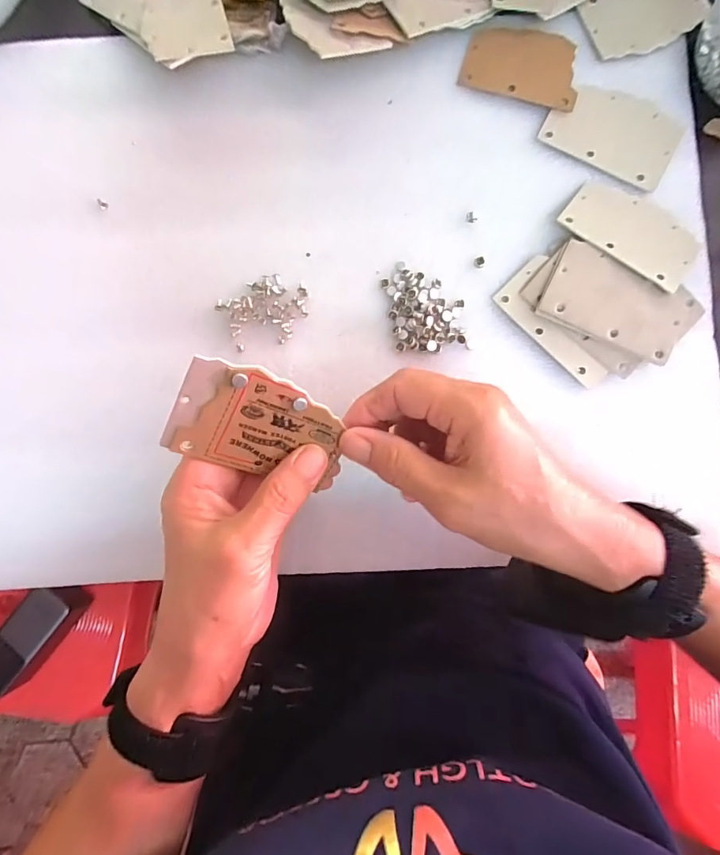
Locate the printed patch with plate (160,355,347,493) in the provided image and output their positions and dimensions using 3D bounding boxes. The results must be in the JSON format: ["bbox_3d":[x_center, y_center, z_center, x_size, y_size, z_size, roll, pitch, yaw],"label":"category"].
[{"bbox_3d":[-0.047,0.000,0.216,0.082,0.004,0.053,20,115,-23],"label":"printed patch with plate"}]

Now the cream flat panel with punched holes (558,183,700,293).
[{"bbox_3d":[0.176,-0.127,0.285,0.084,0.004,0.054,37,74,6],"label":"cream flat panel with punched holes"}]

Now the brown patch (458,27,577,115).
[{"bbox_3d":[0.110,-0.246,0.300,0.077,0.004,0.050,16,85,4],"label":"brown patch"}]

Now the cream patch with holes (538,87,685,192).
[{"bbox_3d":[0.169,-0.198,0.293,0.083,0.004,0.053,29,87,3],"label":"cream patch with holes"}]

